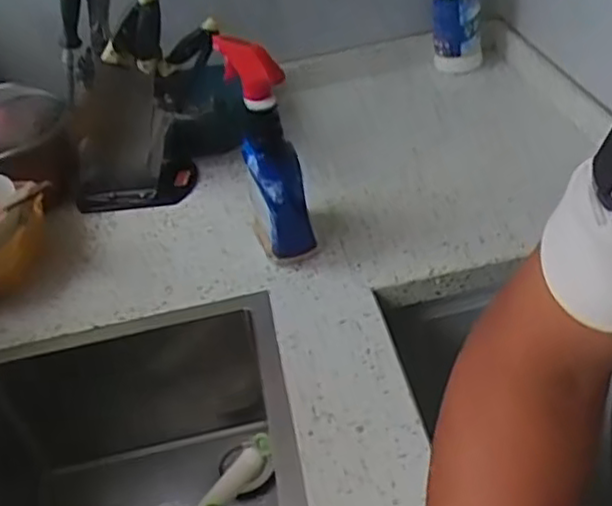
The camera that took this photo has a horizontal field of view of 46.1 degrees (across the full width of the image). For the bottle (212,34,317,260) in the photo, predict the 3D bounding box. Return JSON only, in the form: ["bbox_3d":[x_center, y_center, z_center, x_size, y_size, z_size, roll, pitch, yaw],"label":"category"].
[{"bbox_3d":[-0.042,-0.115,0.847,0.066,0.292,0.078,-17,37,-8],"label":"bottle"}]

